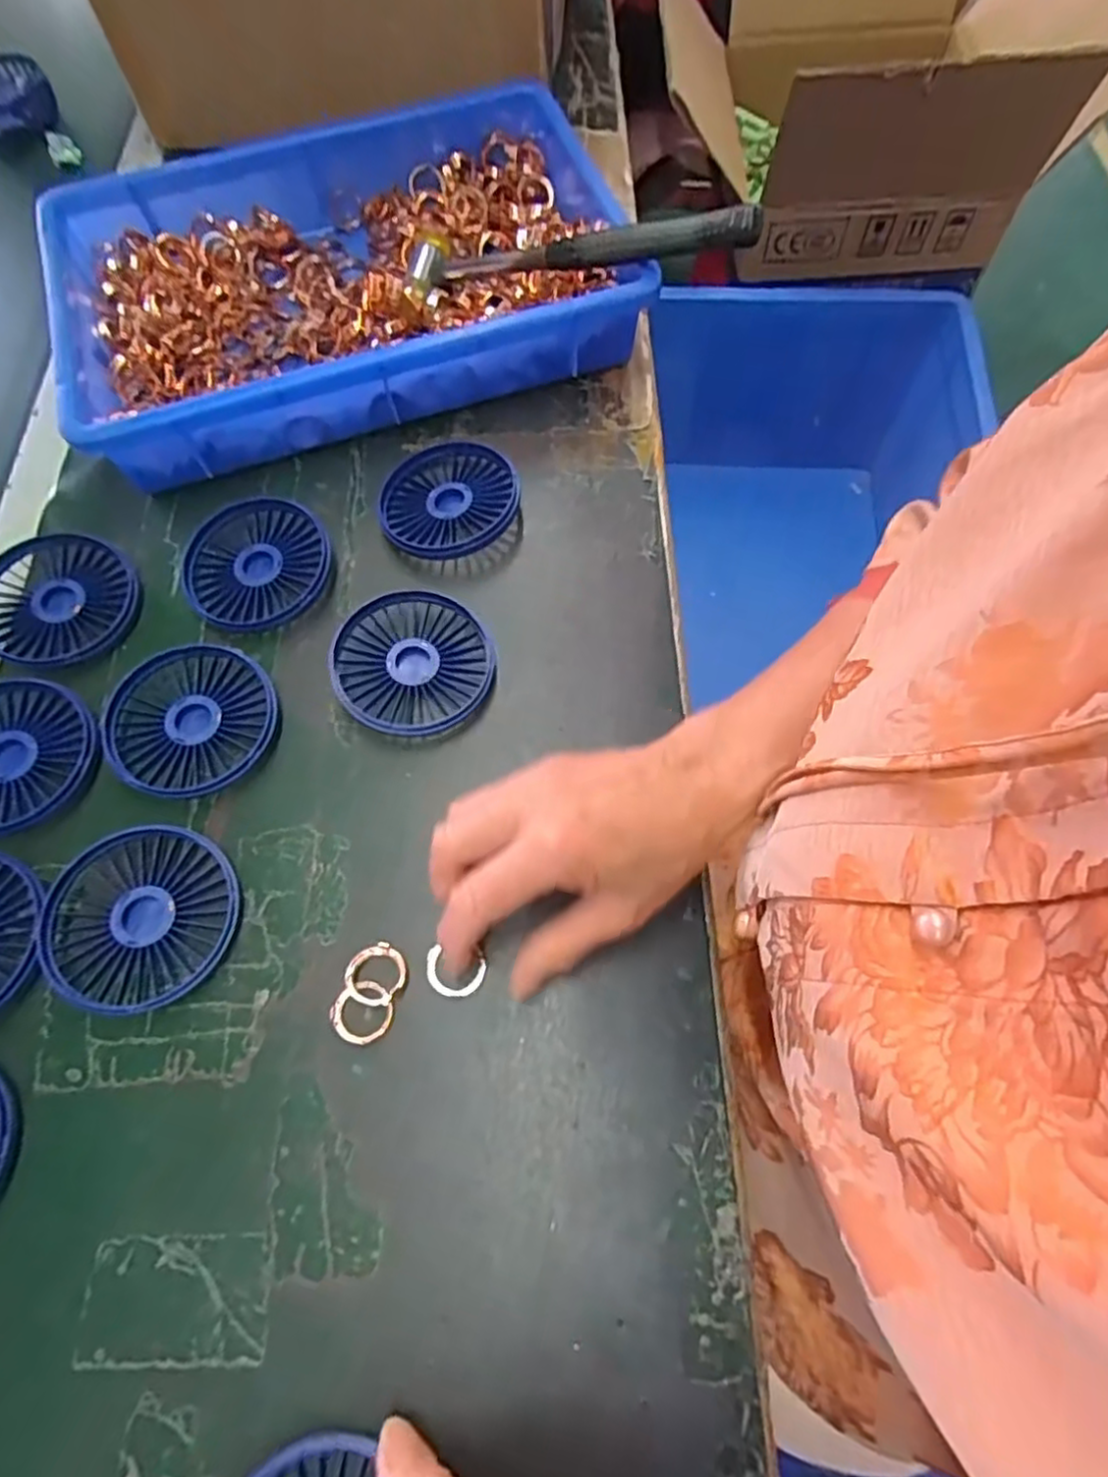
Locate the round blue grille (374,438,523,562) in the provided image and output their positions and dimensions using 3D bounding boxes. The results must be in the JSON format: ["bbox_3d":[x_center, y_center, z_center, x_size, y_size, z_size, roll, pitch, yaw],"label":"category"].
[{"bbox_3d":[-0.068,-0.148,0.438,0.083,0.017,0.087,-1,68,2],"label":"round blue grille"}]

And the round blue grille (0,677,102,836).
[{"bbox_3d":[-0.292,0.008,0.372,0.086,0.009,0.085,9,68,6],"label":"round blue grille"}]

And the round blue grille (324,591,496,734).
[{"bbox_3d":[-0.079,-0.041,0.393,0.086,0.019,0.085,-1,68,2],"label":"round blue grille"}]

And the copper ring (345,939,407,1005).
[{"bbox_3d":[-0.085,0.112,0.333,0.028,0.005,0.028,-1,68,2],"label":"copper ring"}]

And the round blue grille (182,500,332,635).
[{"bbox_3d":[-0.178,-0.104,0.422,0.086,0.019,0.085,-1,68,2],"label":"round blue grille"}]

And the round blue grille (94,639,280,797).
[{"bbox_3d":[-0.199,-0.009,0.385,0.088,0.017,0.085,-1,68,2],"label":"round blue grille"}]

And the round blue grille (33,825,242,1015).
[{"bbox_3d":[-0.203,0.086,0.343,0.084,0.021,0.085,-1,68,2],"label":"round blue grille"}]

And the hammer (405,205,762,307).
[{"bbox_3d":[0.005,-0.311,0.447,0.247,0.020,0.063,11,67,24],"label":"hammer"}]

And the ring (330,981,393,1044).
[{"bbox_3d":[-0.089,0.128,0.327,0.028,0.006,0.027,-1,68,2],"label":"ring"}]

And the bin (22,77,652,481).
[{"bbox_3d":[-0.143,-0.314,0.480,0.364,0.064,0.245,-17,68,-5],"label":"bin"}]

